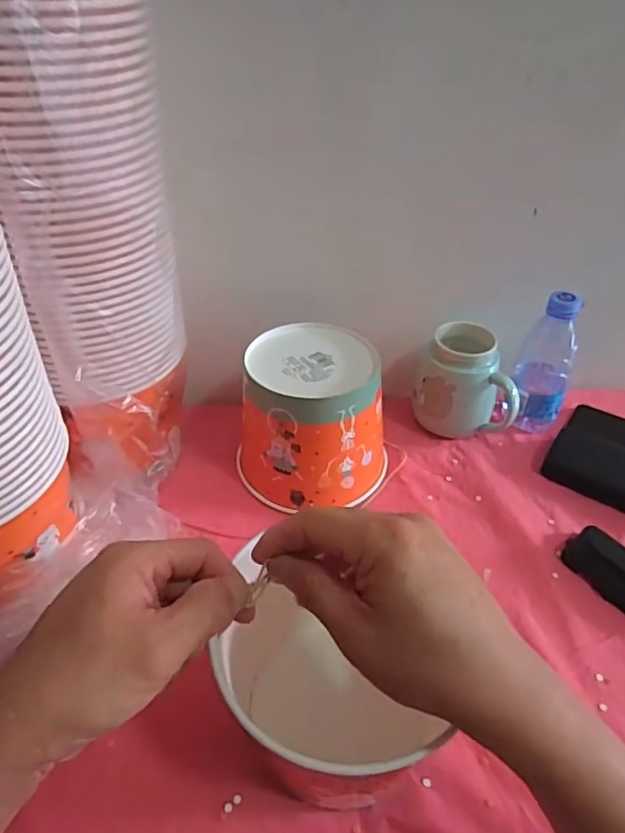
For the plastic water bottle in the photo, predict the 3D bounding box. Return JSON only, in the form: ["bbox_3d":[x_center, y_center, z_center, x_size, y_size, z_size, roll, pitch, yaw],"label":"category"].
[{"bbox_3d":[0.257,-0.058,0.627,0.066,0.154,0.060,22,45,21],"label":"plastic water bottle"}]

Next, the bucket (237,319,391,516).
[{"bbox_3d":[0.004,0.000,0.576,0.140,0.128,0.143,1,41,-1],"label":"bucket"}]

